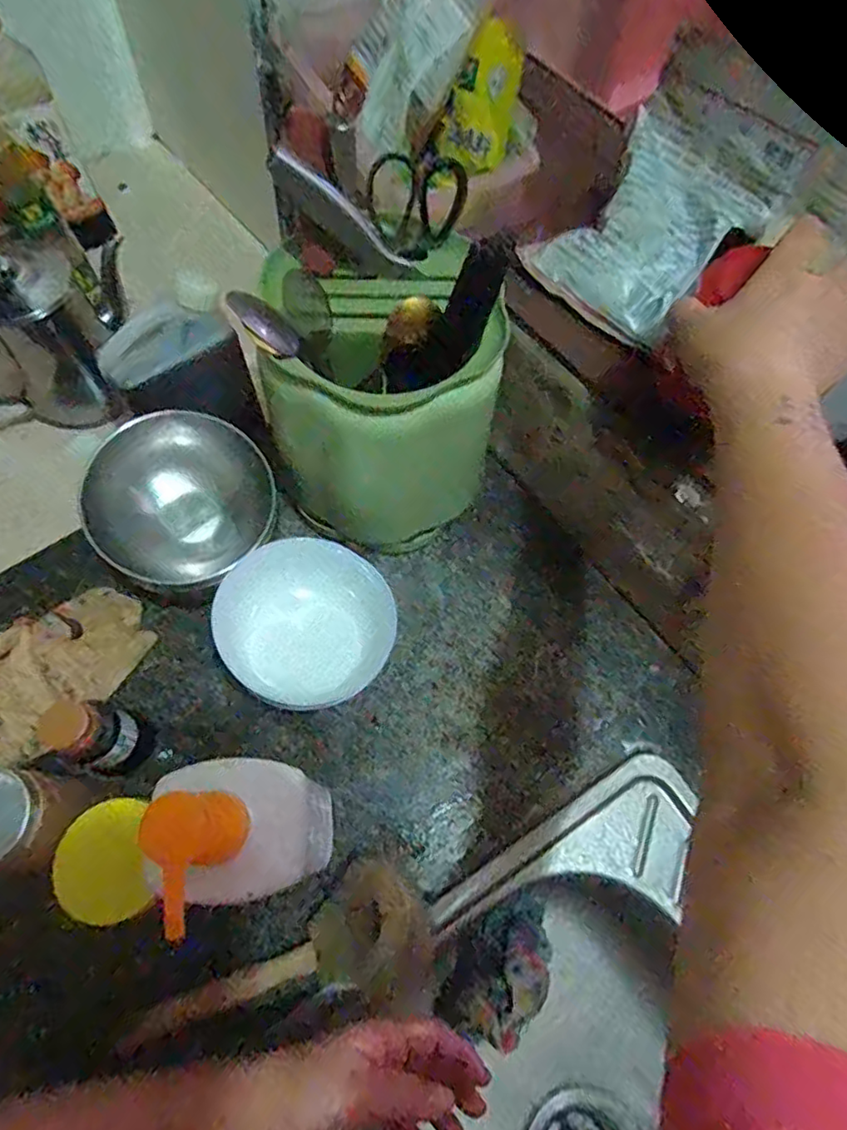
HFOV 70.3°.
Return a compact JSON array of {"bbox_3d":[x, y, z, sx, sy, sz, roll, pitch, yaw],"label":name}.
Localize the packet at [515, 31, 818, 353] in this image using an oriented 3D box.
[{"bbox_3d":[0.193,-0.291,0.492,0.138,0.035,0.198,44,102,13],"label":"packet"}]

